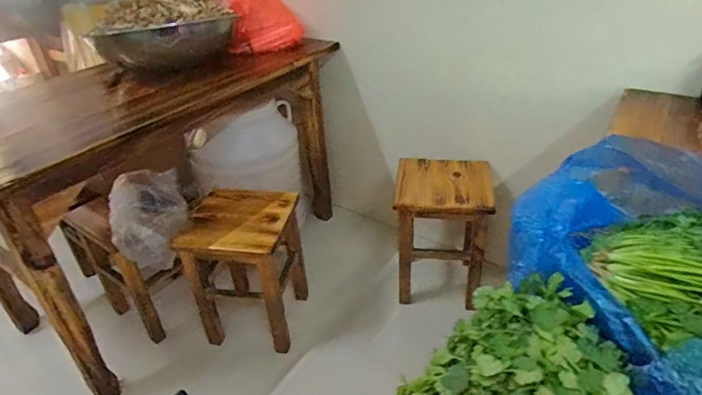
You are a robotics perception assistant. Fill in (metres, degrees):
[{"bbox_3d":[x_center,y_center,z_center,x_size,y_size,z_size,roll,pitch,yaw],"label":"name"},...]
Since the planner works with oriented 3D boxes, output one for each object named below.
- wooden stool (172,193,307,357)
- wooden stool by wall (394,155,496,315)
[{"bbox_3d":[-0.296,0.201,1.345,0.268,0.376,0.270,3,34,10],"label":"wooden stool"},{"bbox_3d":[0.283,0.098,1.483,0.272,0.378,0.261,2,34,8],"label":"wooden stool by wall"}]

